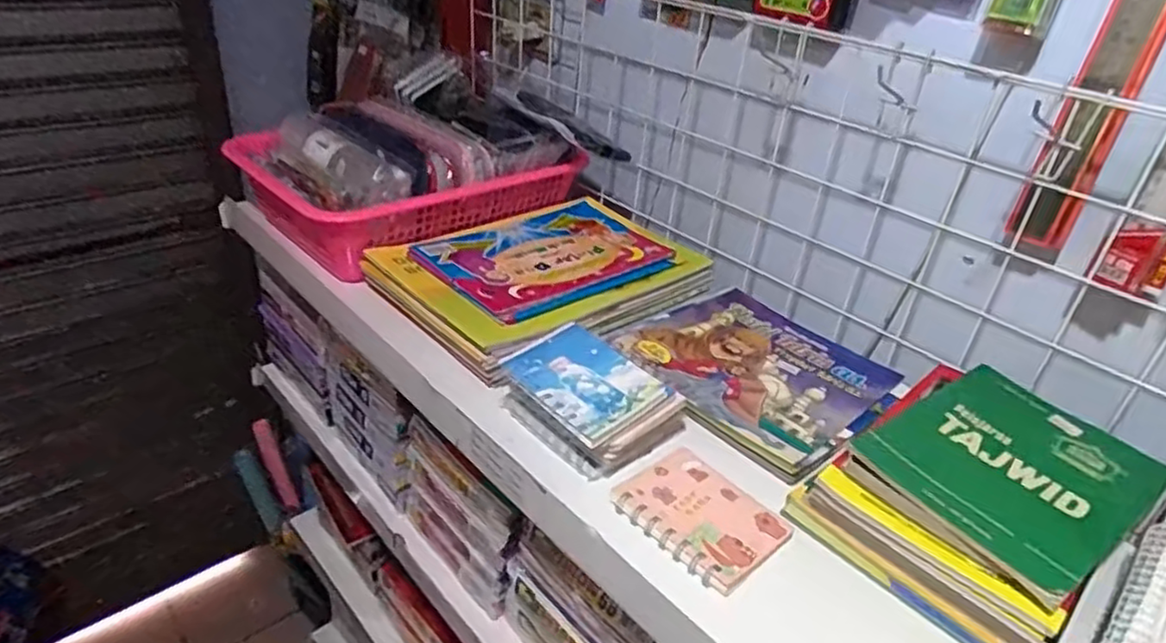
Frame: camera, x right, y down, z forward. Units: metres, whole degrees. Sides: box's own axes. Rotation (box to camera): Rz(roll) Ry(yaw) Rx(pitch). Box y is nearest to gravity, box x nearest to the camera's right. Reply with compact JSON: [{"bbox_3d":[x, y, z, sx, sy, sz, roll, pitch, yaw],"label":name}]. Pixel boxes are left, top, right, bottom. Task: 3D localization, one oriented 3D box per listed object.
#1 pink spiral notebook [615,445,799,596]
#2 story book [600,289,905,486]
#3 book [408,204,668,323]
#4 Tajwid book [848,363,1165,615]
[{"bbox_3d":[0.080,0.131,0.470,0.080,0.011,0.100,-23,42,-39],"label":"pink spiral notebook"},{"bbox_3d":[0.155,0.038,0.618,0.207,0.010,0.208,-23,42,-39],"label":"story book"},{"bbox_3d":[-0.040,-0.071,0.702,0.233,0.013,0.176,-23,42,-39],"label":"book"},{"bbox_3d":[0.284,0.093,0.455,0.184,0.012,0.135,-18,39,-35],"label":"Tajwid book"}]

